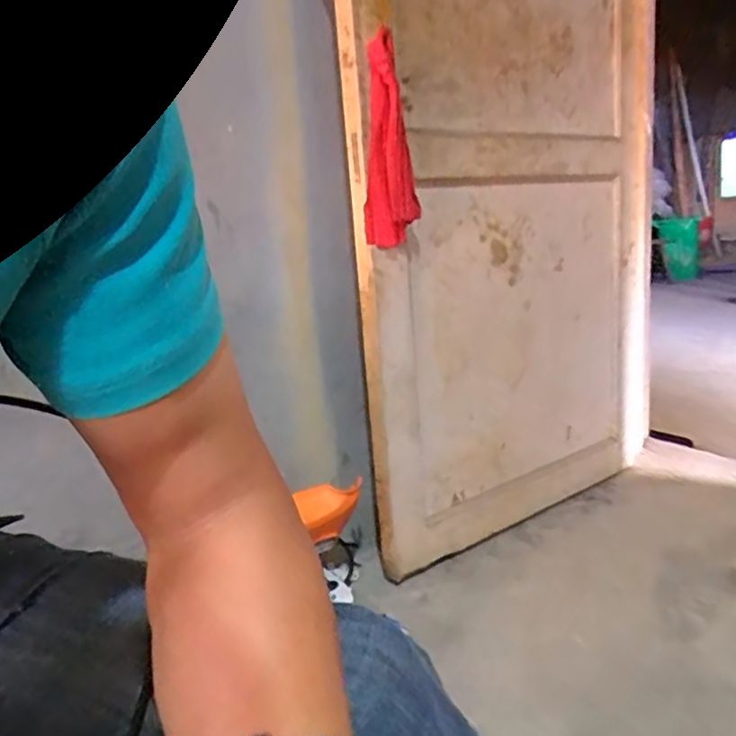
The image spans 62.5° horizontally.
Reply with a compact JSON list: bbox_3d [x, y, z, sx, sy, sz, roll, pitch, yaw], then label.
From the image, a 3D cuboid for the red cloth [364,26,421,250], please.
[{"bbox_3d":[0.033,-0.393,1.065,0.093,0.339,0.026,-10,15,-17],"label":"red cloth"}]

